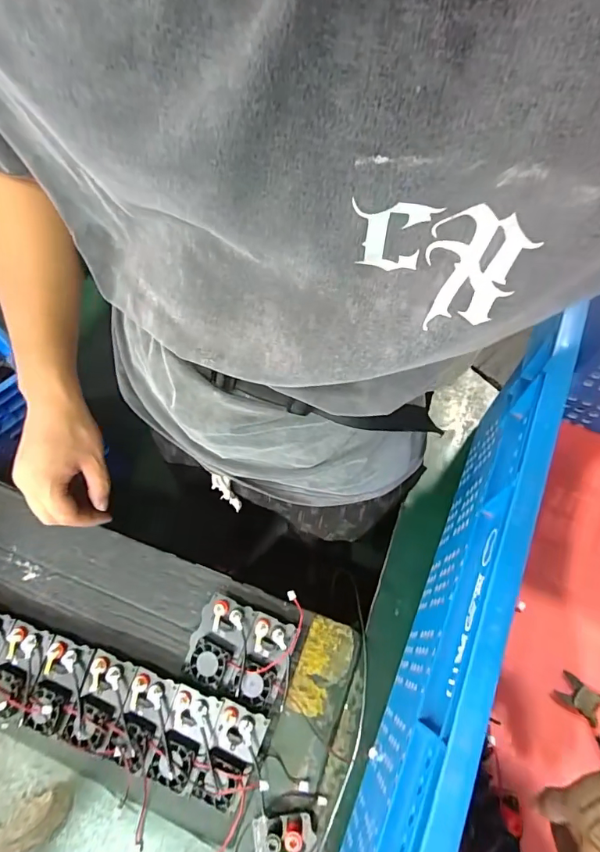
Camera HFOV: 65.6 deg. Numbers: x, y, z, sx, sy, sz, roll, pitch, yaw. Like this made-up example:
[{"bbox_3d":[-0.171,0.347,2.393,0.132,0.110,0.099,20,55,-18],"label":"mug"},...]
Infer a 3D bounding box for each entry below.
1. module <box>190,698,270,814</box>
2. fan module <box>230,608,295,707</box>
[{"bbox_3d":[-0.069,0.326,0.460,0.050,0.027,0.088,18,68,9],"label":"module"},{"bbox_3d":[-0.039,0.246,0.495,0.050,0.030,0.081,16,68,8],"label":"fan module"}]

